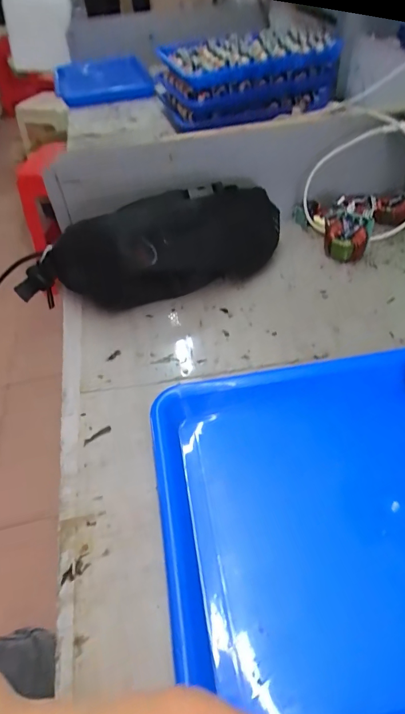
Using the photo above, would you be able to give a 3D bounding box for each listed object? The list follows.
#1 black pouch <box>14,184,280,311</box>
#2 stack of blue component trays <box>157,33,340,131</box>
[{"bbox_3d":[-0.066,-0.133,0.482,0.323,0.091,0.110,-16,48,-9],"label":"black pouch"},{"bbox_3d":[0.084,-0.567,0.823,0.317,0.112,0.196,-14,48,-7],"label":"stack of blue component trays"}]

